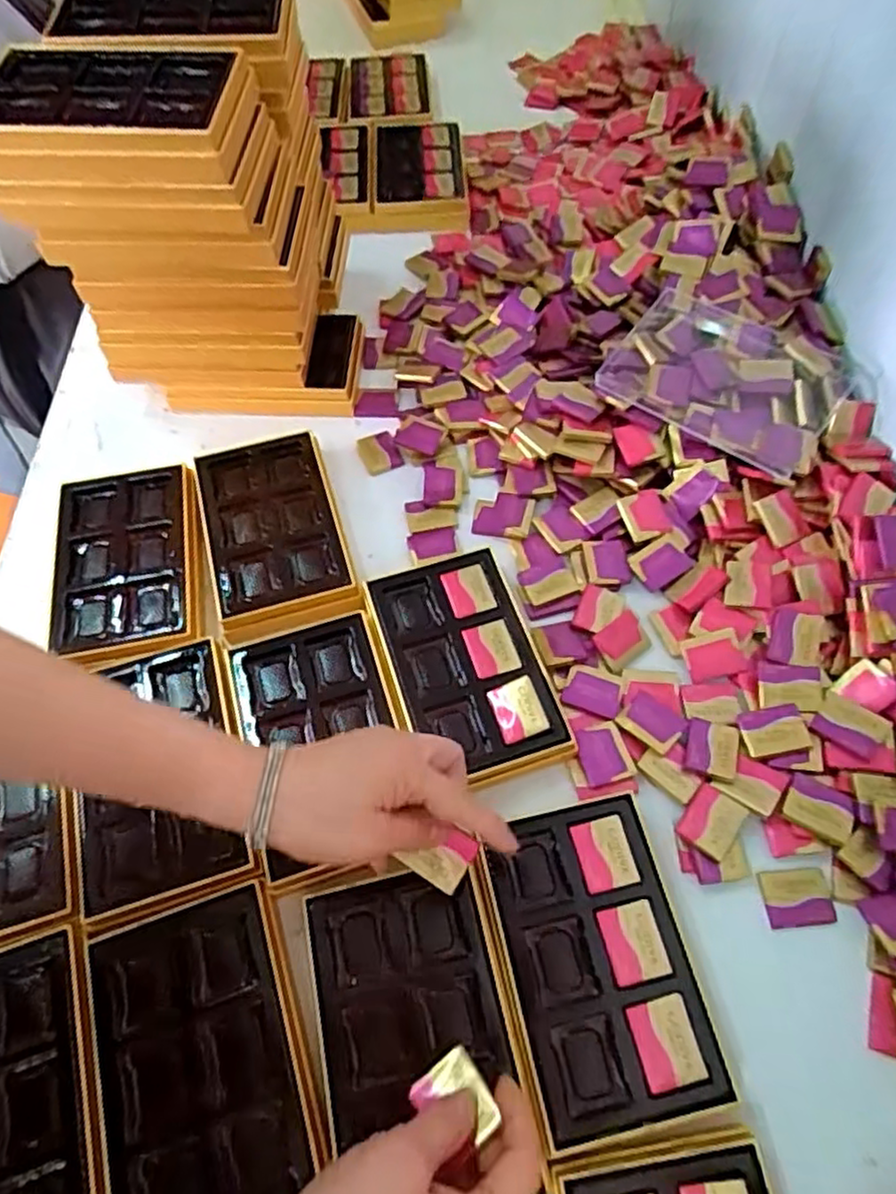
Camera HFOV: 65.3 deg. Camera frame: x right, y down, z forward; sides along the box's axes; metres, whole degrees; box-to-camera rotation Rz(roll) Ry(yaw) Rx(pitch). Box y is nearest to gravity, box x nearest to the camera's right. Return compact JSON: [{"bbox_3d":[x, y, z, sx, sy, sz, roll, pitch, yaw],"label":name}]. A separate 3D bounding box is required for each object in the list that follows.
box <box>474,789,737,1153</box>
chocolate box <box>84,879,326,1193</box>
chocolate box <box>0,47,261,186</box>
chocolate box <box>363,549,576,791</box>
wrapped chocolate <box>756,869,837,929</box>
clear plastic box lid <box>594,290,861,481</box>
[{"bbox_3d":[0.081,0.205,0.394,0.099,0.030,0.158,-12,61,-6],"label":"box"},{"bbox_3d":[-0.132,0.249,0.371,0.101,0.020,0.163,-18,61,-10],"label":"chocolate box"},{"bbox_3d":[-0.217,-0.317,0.457,0.169,0.032,0.116,-1,60,0],"label":"chocolate box"},{"bbox_3d":[0.010,0.048,0.483,0.098,0.024,0.160,-17,61,-9],"label":"chocolate box"},{"bbox_3d":[0.211,0.182,0.421,0.040,0.005,0.031,-4,60,-2],"label":"wrapped chocolate"},{"bbox_3d":[0.222,-0.179,0.560,0.170,0.024,0.131,34,66,18],"label":"clear plastic box lid"}]

